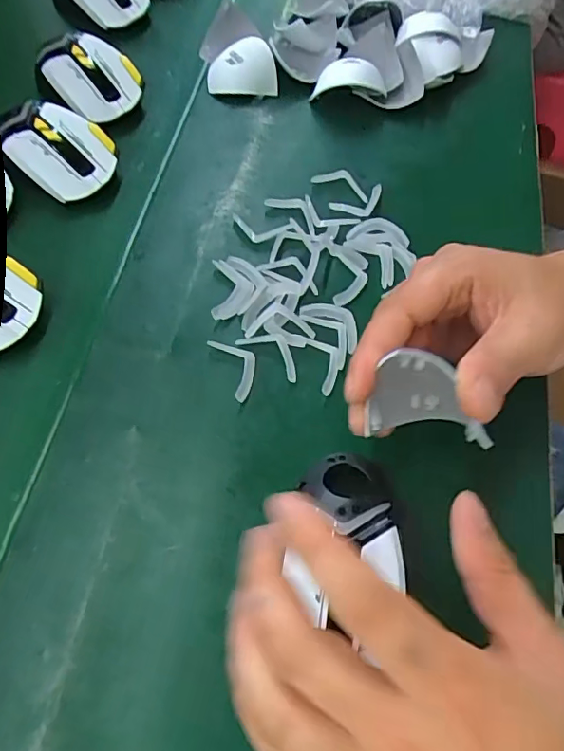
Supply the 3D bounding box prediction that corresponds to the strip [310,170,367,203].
[{"bbox_3d":[0.047,-0.153,0.425,0.045,0.010,0.020,16,63,7],"label":"strip"}]

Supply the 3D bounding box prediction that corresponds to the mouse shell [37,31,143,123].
[{"bbox_3d":[-0.156,-0.247,0.441,0.060,0.021,0.076,-40,97,-11],"label":"mouse shell"}]

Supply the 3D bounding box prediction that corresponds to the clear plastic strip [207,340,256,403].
[{"bbox_3d":[-0.027,-0.007,0.344,0.024,0.004,0.046,-23,66,-15],"label":"clear plastic strip"}]

